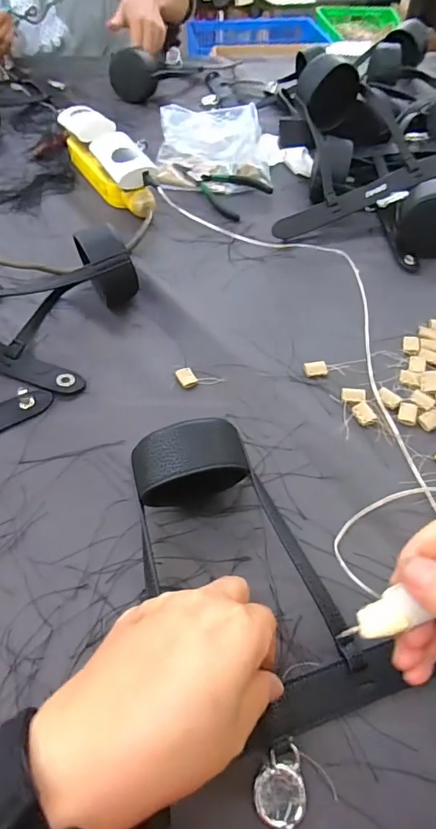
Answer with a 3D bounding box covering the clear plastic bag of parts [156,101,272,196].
[{"bbox_3d":[-0.006,-0.367,0.624,0.154,0.061,0.109,0,53,-1],"label":"clear plastic bag of parts"}]

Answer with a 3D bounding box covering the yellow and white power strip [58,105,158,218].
[{"bbox_3d":[-0.147,-0.343,0.608,0.054,0.057,0.225,-27,58,-19],"label":"yellow and white power strip"}]

